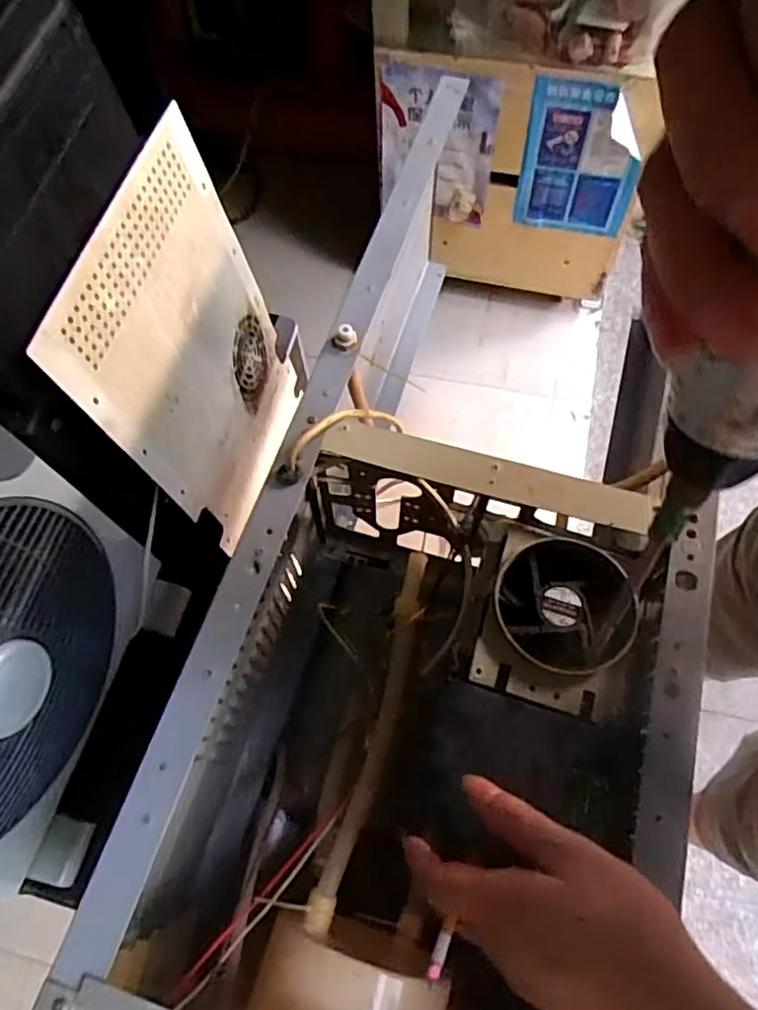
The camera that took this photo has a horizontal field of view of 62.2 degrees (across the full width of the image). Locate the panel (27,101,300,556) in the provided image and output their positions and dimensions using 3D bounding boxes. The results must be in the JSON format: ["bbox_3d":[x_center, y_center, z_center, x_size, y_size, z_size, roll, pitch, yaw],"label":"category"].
[{"bbox_3d":[-0.194,-0.157,0.715,0.013,0.407,0.296,8,65,14],"label":"panel"}]

